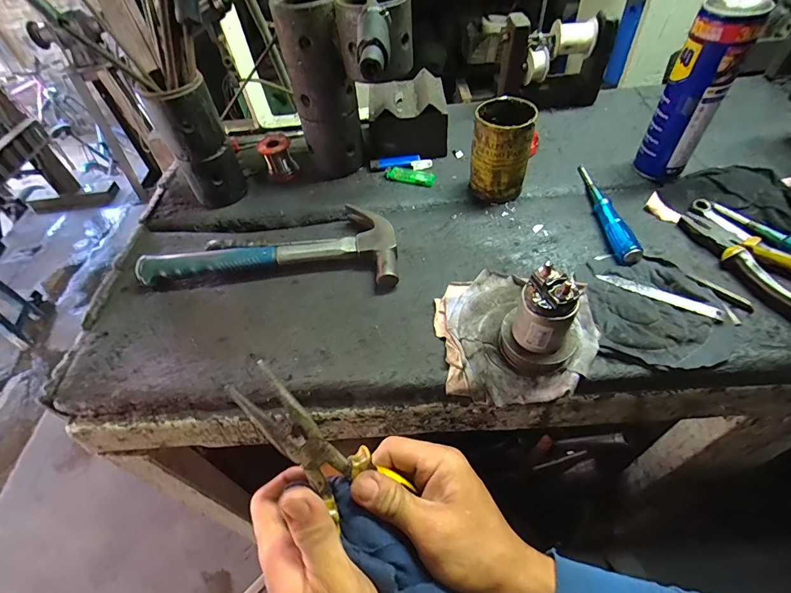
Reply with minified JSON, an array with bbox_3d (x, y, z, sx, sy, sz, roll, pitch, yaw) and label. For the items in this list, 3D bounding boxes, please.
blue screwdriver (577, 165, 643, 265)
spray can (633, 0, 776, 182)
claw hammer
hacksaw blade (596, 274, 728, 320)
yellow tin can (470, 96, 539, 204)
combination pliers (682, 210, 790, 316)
[{"bbox_3d":[0.274,-0.117,0.507,0.020,0.024,0.199,-1,50,6],"label":"blue screwdriver"},{"bbox_3d":[0.363,-0.248,0.474,0.065,0.214,0.053,23,57,24],"label":"spray can"},{"bbox_3d":[-0.162,-0.063,0.521,0.333,0.036,0.116,-1,50,6],"label":"claw hammer"},{"bbox_3d":[0.286,-0.003,0.423,0.120,0.010,0.013,28,59,27],"label":"hacksaw blade"},{"bbox_3d":[0.142,-0.193,0.528,0.073,0.117,0.070,-3,50,4],"label":"yellow tin can"},{"bbox_3d":[0.400,-0.033,0.420,0.067,0.027,0.201,-25,52,-14],"label":"combination pliers"}]

